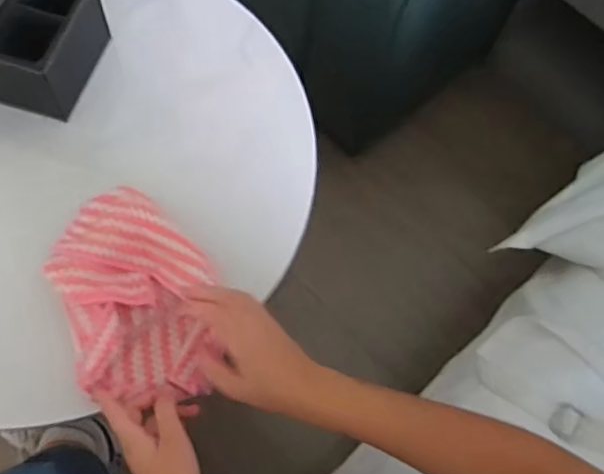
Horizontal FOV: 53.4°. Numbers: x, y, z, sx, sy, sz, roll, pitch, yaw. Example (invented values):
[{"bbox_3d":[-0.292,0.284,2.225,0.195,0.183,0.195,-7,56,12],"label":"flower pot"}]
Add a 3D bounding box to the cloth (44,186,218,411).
[{"bbox_3d":[-0.154,0.046,0.562,0.130,0.050,0.212,-22,72,-10],"label":"cloth"}]

